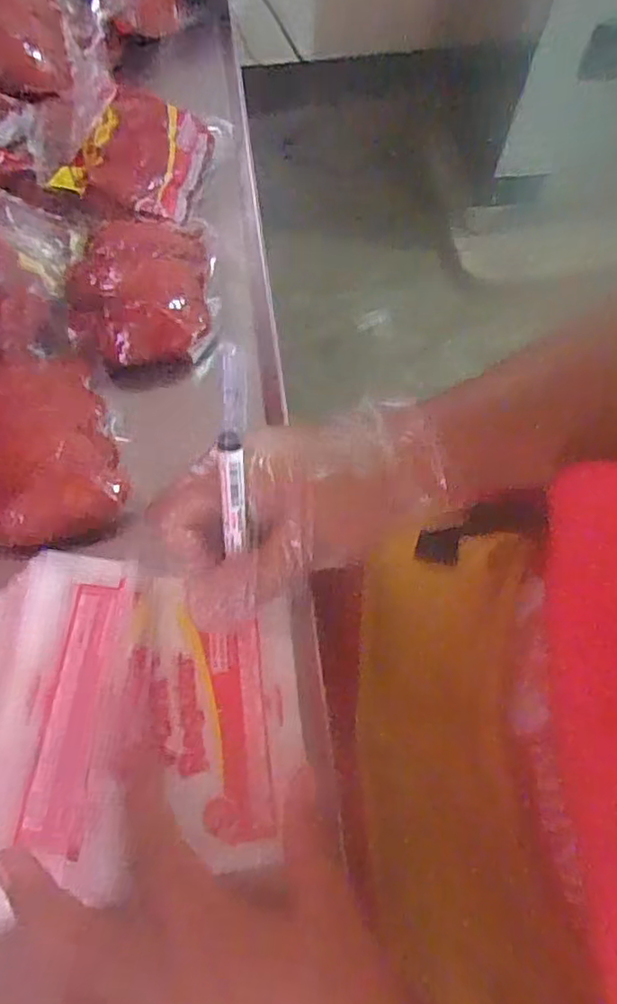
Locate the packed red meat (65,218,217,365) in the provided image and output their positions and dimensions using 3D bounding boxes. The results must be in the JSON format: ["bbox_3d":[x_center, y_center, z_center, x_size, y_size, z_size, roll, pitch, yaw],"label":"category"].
[{"bbox_3d":[-0.120,-0.156,0.445,0.099,0.028,0.118,-7,66,-5],"label":"packed red meat"}]

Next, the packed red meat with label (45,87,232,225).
[{"bbox_3d":[-0.129,-0.274,0.491,0.093,0.044,0.134,13,66,4],"label":"packed red meat with label"}]

